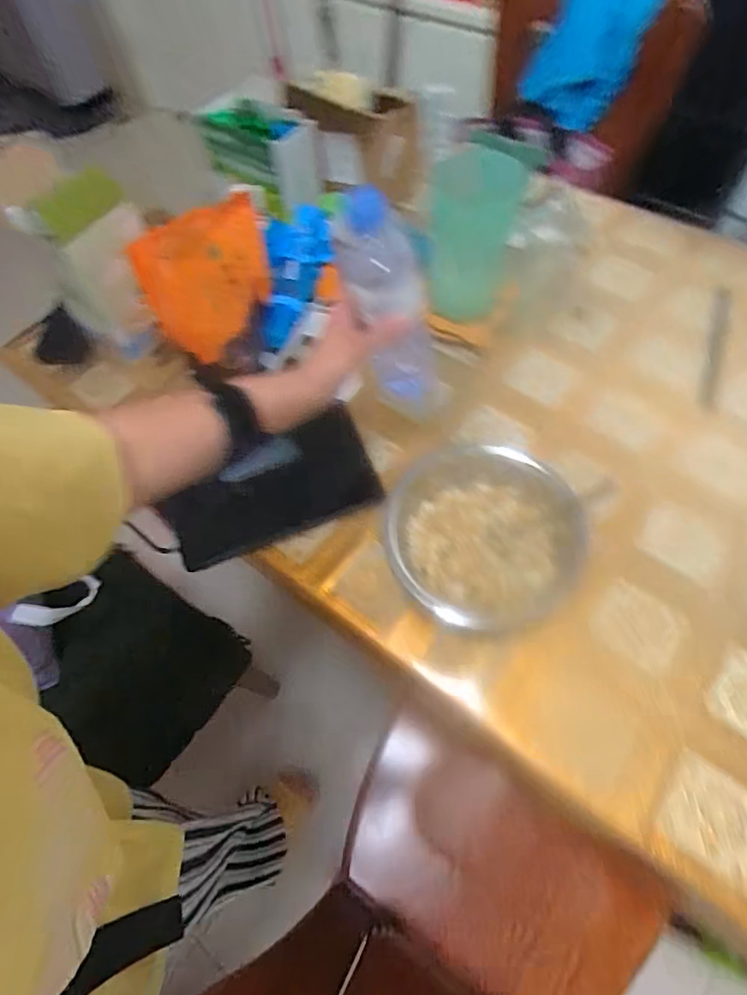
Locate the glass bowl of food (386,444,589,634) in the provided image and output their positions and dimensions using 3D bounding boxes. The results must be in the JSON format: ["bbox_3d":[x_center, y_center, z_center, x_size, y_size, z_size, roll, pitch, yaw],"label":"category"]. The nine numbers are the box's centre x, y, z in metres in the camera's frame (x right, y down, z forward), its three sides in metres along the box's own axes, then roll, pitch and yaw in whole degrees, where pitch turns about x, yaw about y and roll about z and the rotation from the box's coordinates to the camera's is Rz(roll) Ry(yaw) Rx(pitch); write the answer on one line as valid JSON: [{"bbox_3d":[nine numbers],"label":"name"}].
[{"bbox_3d":[0.121,0.047,0.579,0.201,0.073,0.188,-1,61,2],"label":"glass bowl of food"}]

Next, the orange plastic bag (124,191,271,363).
[{"bbox_3d":[-0.192,-0.259,0.639,0.150,0.162,0.048,-38,66,-17],"label":"orange plastic bag"}]

